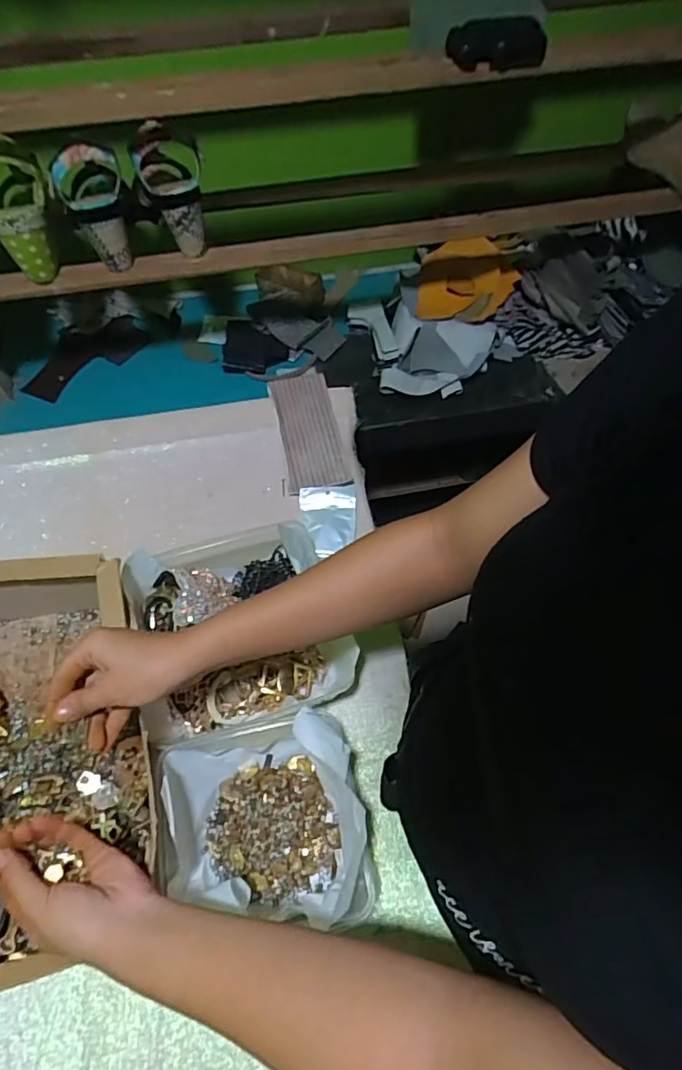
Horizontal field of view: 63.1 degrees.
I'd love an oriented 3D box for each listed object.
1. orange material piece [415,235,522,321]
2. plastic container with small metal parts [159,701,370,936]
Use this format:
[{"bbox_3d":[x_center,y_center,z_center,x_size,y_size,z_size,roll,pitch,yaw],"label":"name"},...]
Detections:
[{"bbox_3d":[0.219,-0.442,0.957,0.162,0.054,0.166,7,58,5],"label":"orange material piece"},{"bbox_3d":[-0.064,0.233,0.468,0.161,0.090,0.148,-4,59,-3],"label":"plastic container with small metal parts"}]

